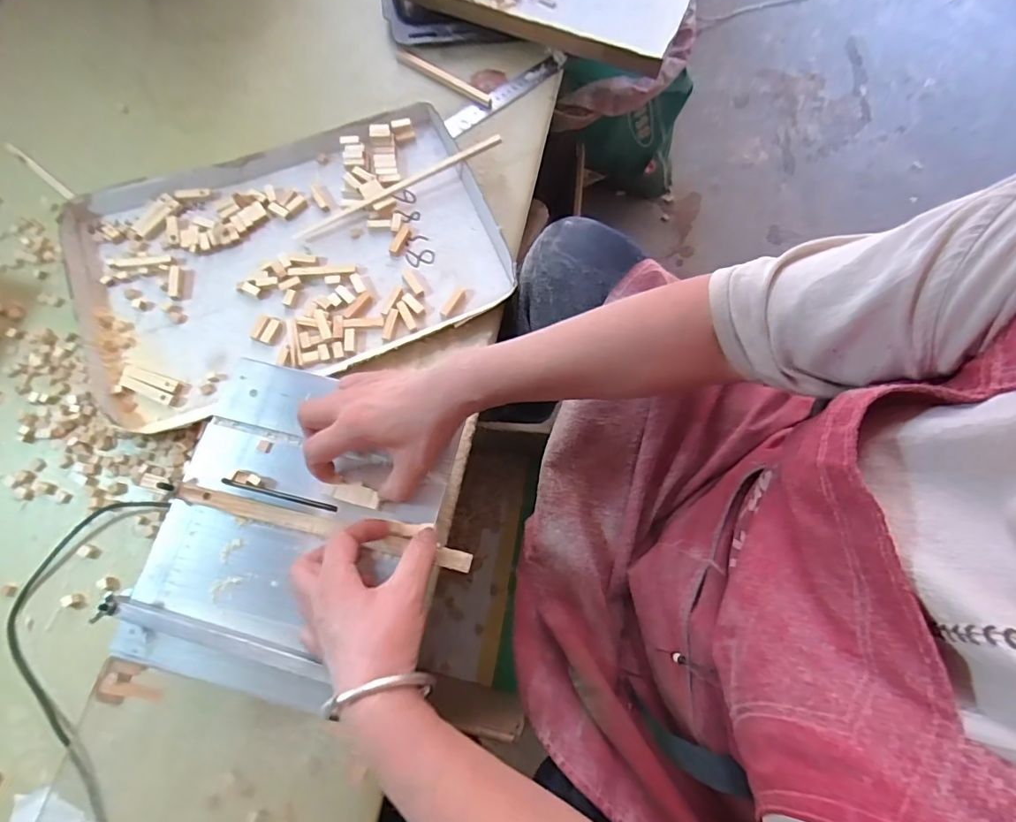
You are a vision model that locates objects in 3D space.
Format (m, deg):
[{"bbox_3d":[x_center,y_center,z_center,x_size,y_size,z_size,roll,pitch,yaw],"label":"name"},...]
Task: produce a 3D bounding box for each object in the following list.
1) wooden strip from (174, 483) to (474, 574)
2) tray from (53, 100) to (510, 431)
[{"bbox_3d":[-0.158,0.098,0.418,0.259,0.007,0.016,13,72,4],"label":"wooden strip"},{"bbox_3d":[-0.252,-0.185,0.585,0.463,0.034,0.317,-19,74,-7],"label":"tray"}]

